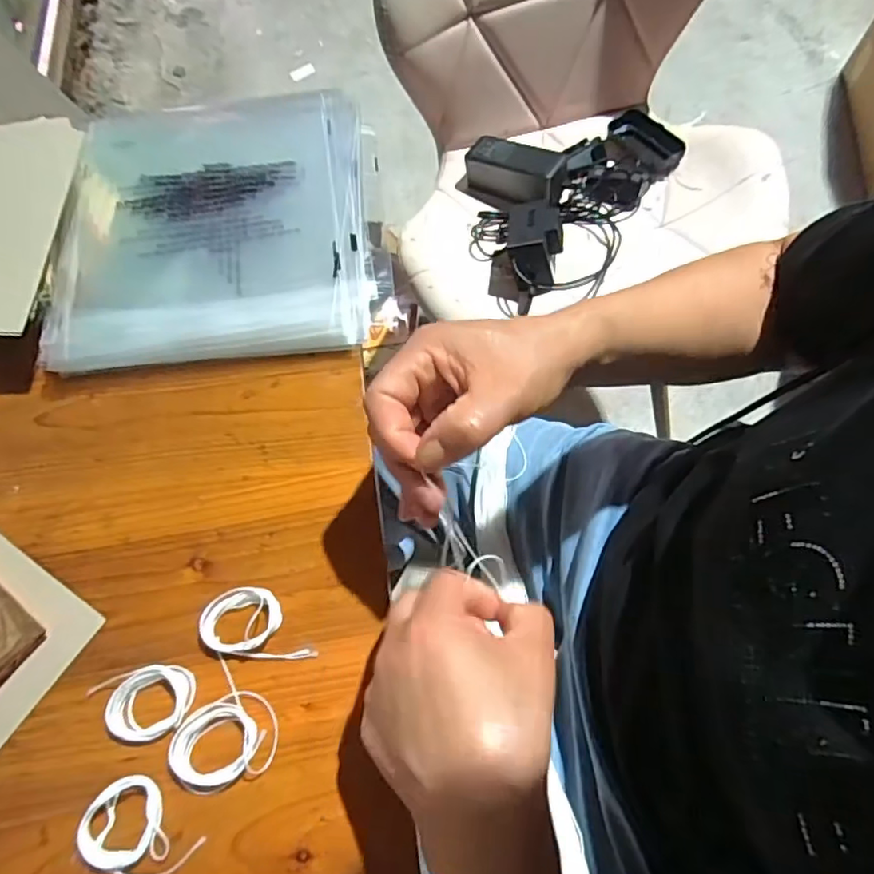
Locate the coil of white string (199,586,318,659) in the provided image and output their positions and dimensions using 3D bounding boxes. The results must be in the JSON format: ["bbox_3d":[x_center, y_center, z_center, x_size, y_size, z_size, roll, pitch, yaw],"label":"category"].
[{"bbox_3d":[-0.100,0.104,0.323,0.063,0.011,0.036,2,69,5],"label":"coil of white string"}]

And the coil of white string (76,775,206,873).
[{"bbox_3d":[-0.150,0.198,0.283,0.052,0.012,0.040,39,76,17],"label":"coil of white string"}]

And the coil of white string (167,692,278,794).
[{"bbox_3d":[-0.111,0.159,0.299,0.052,0.011,0.040,-23,69,-5],"label":"coil of white string"}]

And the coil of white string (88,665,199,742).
[{"bbox_3d":[-0.158,0.143,0.306,0.054,0.012,0.035,-11,69,0],"label":"coil of white string"}]

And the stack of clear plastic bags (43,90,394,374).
[{"bbox_3d":[-0.156,-0.154,0.412,0.225,0.030,0.217,-8,69,1],"label":"stack of clear plastic bags"}]

